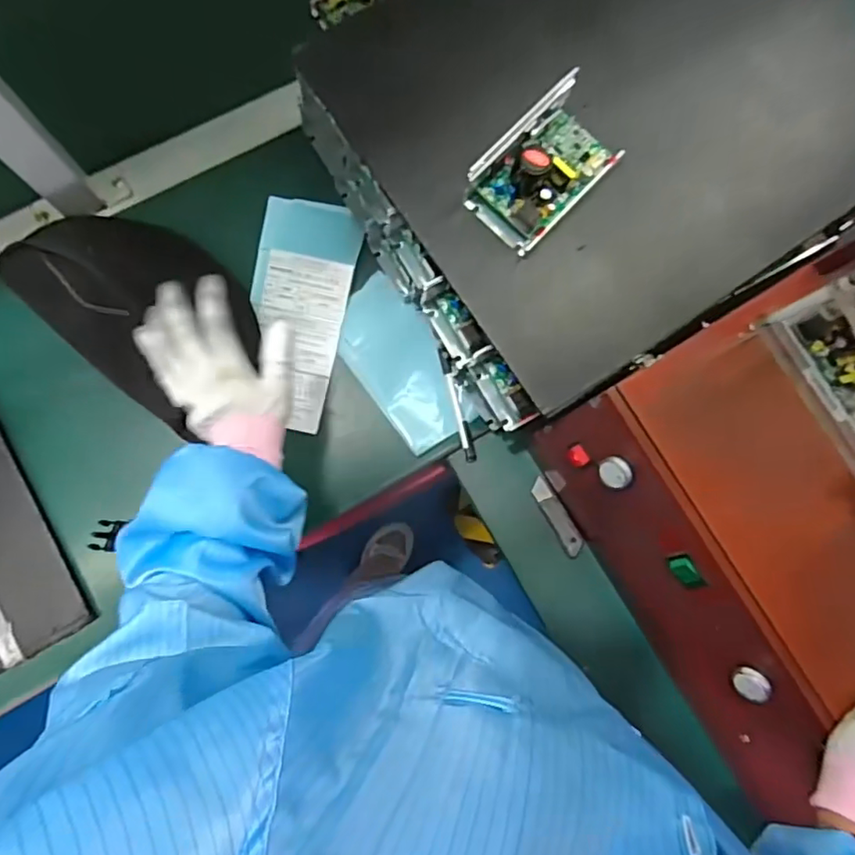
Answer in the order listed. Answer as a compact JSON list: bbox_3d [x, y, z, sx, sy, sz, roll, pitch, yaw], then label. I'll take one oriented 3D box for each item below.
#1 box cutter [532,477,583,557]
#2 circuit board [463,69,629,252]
[{"bbox_3d":[0.131,0.091,0.578,0.019,0.004,0.083,-31,81,10],"label":"box cutter"},{"bbox_3d":[0.100,-0.216,0.468,0.077,0.055,0.127,45,81,2],"label":"circuit board"}]

